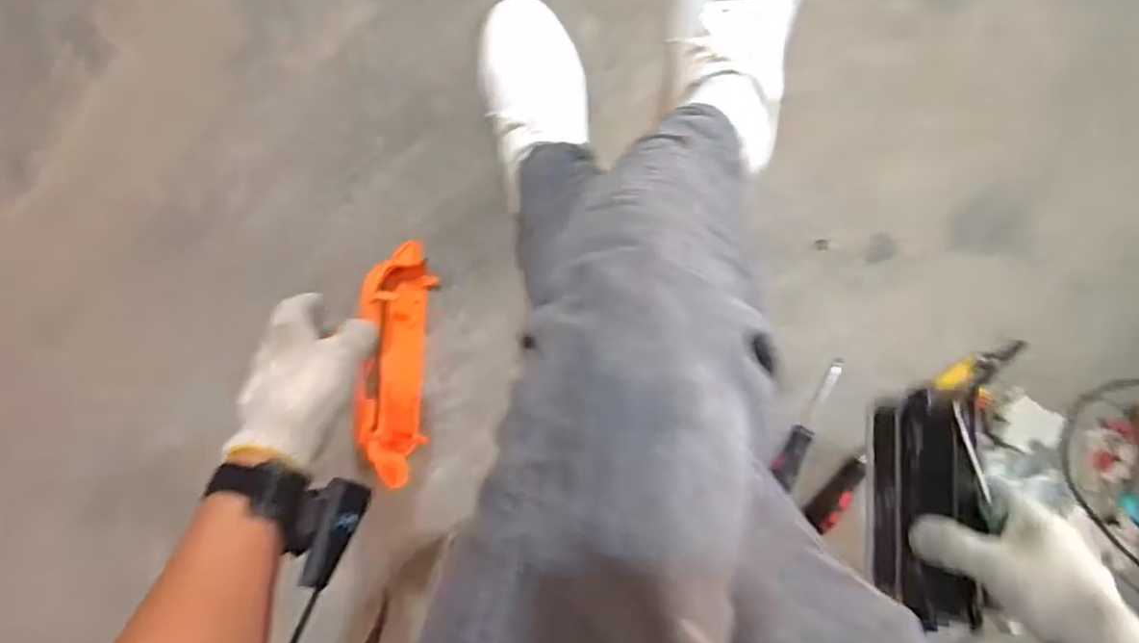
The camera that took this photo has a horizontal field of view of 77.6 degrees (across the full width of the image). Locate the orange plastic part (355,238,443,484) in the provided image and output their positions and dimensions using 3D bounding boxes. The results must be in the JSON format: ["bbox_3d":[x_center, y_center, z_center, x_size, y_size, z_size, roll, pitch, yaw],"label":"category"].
[{"bbox_3d":[-0.195,0.045,0.786,0.060,0.094,0.250,5,91,-4],"label":"orange plastic part"}]

